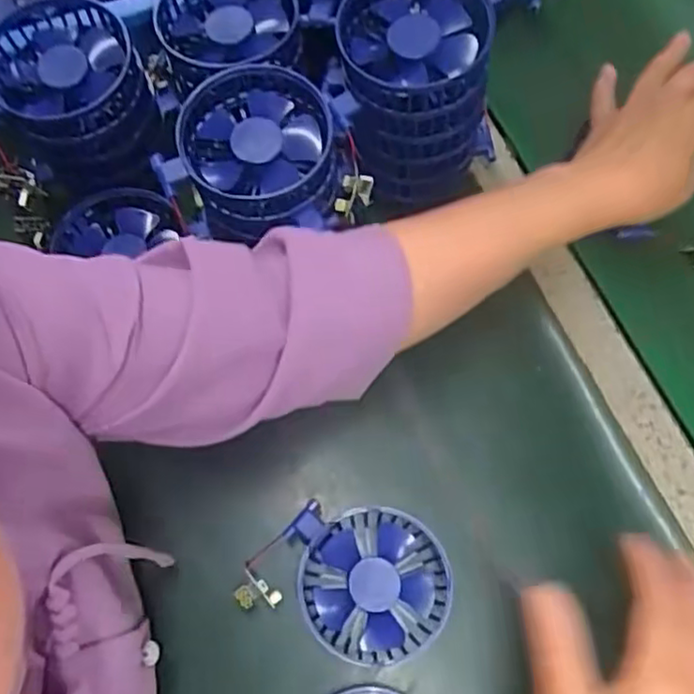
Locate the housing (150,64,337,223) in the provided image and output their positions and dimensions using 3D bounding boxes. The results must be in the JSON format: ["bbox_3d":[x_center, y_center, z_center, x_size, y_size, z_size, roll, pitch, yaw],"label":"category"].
[{"bbox_3d":[-0.059,-0.126,0.417,0.100,0.038,0.089,4,69,1],"label":"housing"}]

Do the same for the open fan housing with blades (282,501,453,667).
[{"bbox_3d":[0.013,0.147,0.420,0.099,0.033,0.087,5,69,1],"label":"open fan housing with blades"}]

